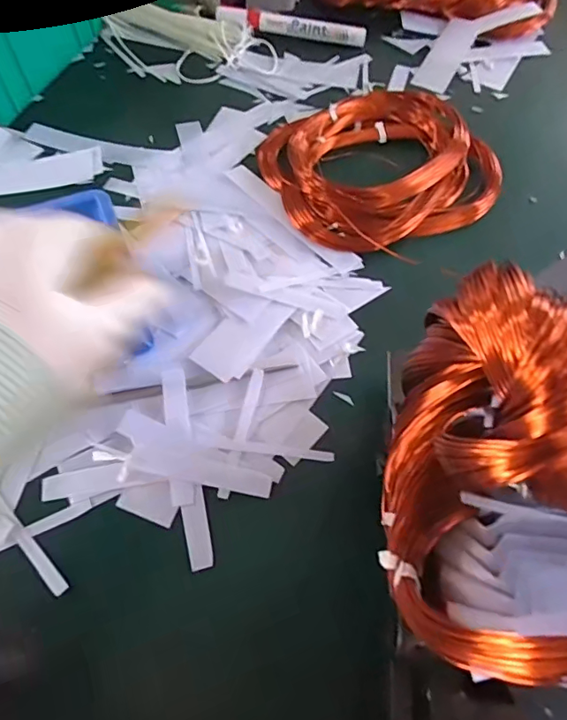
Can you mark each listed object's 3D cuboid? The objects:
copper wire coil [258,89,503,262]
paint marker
[{"bbox_3d":[0.076,-0.154,0.390,0.171,0.022,0.153,-37,70,-20],"label":"copper wire coil"},{"bbox_3d":[0.008,-0.319,0.474,0.141,0.021,0.015,4,62,-1],"label":"paint marker"}]

